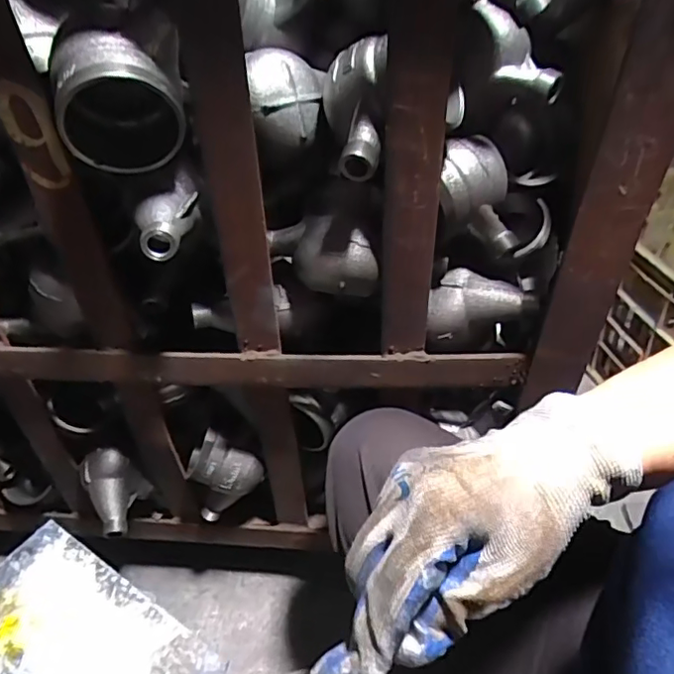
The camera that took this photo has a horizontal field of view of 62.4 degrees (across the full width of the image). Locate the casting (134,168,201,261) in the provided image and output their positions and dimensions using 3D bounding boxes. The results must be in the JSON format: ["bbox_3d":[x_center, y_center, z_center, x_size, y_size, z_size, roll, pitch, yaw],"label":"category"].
[{"bbox_3d":[-0.125,-0.087,0.405,0.042,0.038,0.069,8,55,11],"label":"casting"}]

